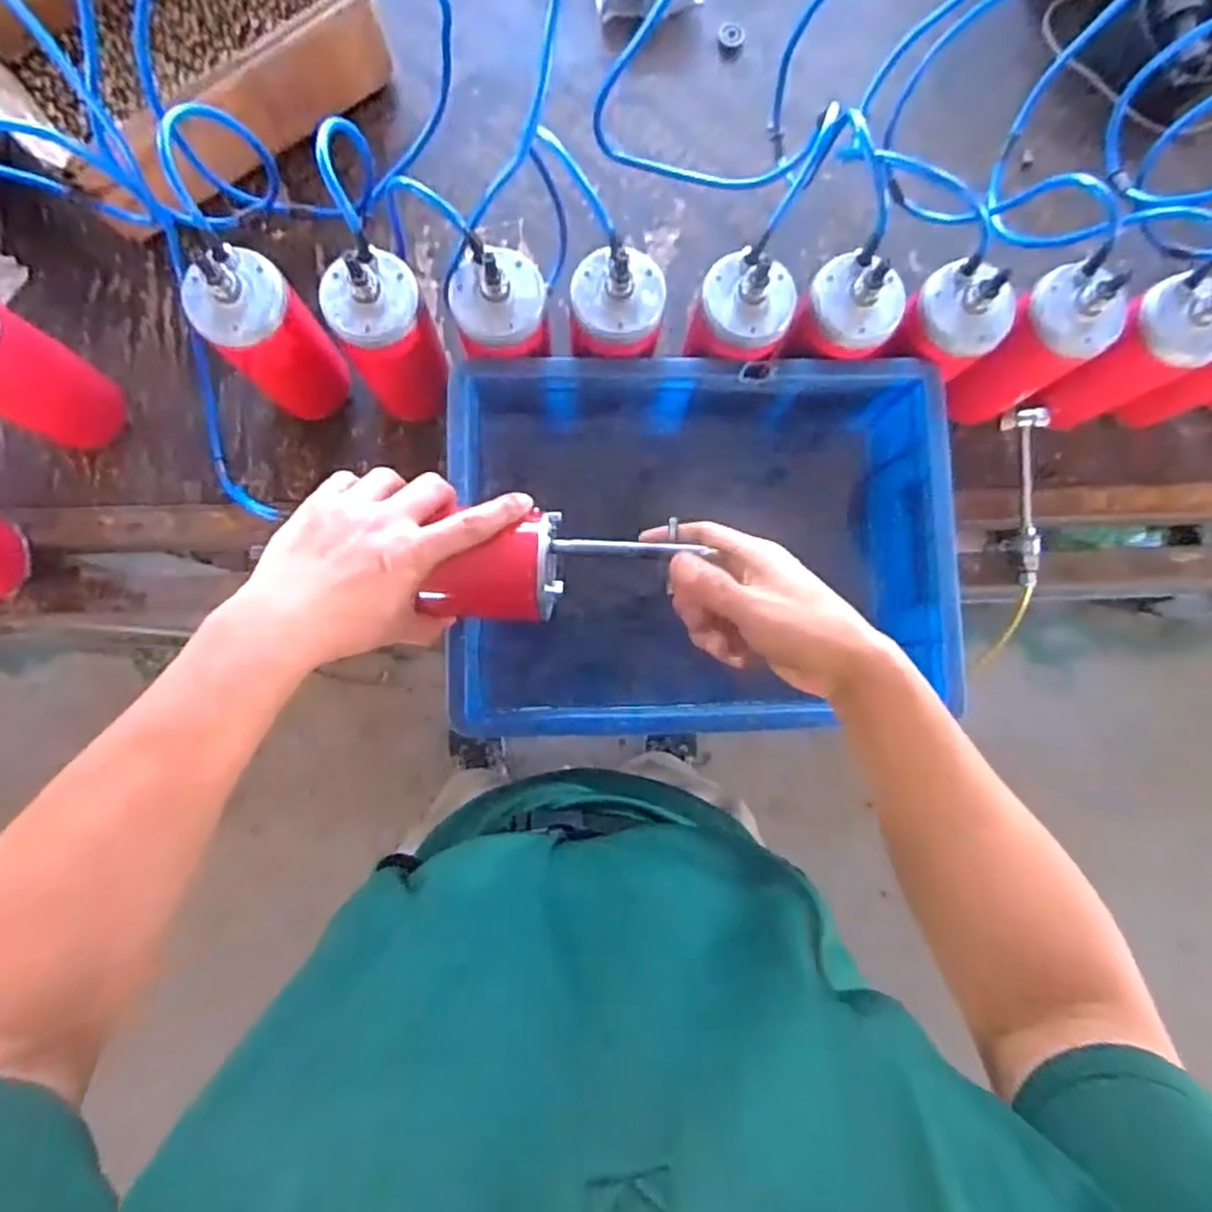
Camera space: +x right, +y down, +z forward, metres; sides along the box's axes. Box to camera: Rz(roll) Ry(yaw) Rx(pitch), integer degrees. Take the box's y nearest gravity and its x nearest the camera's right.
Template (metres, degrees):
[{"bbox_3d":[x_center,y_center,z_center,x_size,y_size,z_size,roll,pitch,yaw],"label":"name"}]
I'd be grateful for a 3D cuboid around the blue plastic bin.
[{"bbox_3d":[0.075,-0.048,0.619,0.392,0.143,0.295,-2,85,-2],"label":"blue plastic bin"}]

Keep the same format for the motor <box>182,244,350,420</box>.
[{"bbox_3d":[-0.276,-0.220,0.597,0.072,0.199,0.068,0,85,-2],"label":"motor"}]

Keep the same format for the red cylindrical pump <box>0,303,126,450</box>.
[{"bbox_3d":[-0.480,-0.191,0.589,0.065,0.184,0.076,35,85,1],"label":"red cylindrical pump"}]

